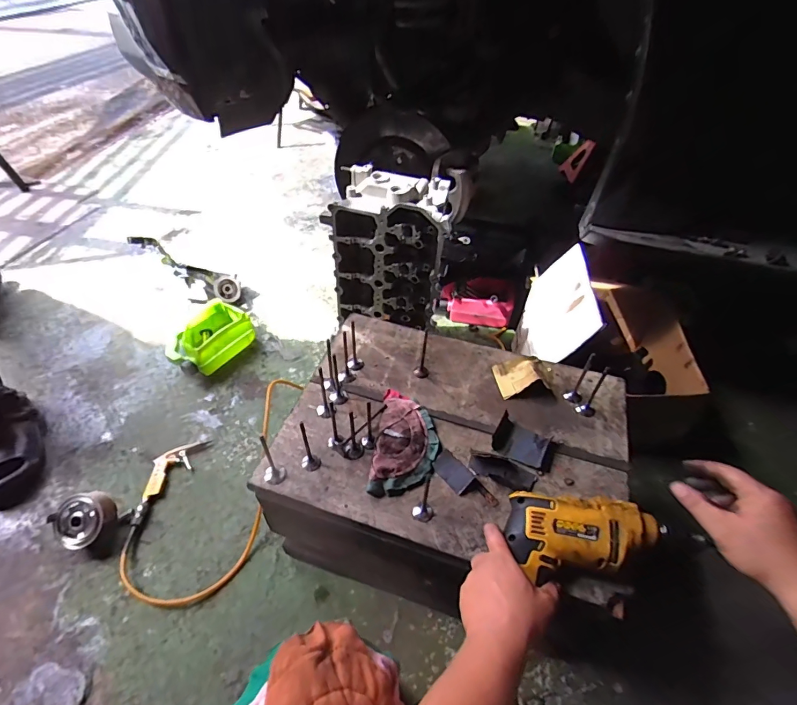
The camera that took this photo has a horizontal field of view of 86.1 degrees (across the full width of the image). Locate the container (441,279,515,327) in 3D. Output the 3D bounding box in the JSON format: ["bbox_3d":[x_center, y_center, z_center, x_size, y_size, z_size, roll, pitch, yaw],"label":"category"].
[{"bbox_3d":[0.247,-0.165,1.334,0.219,0.106,0.134,6,47,1],"label":"container"}]

